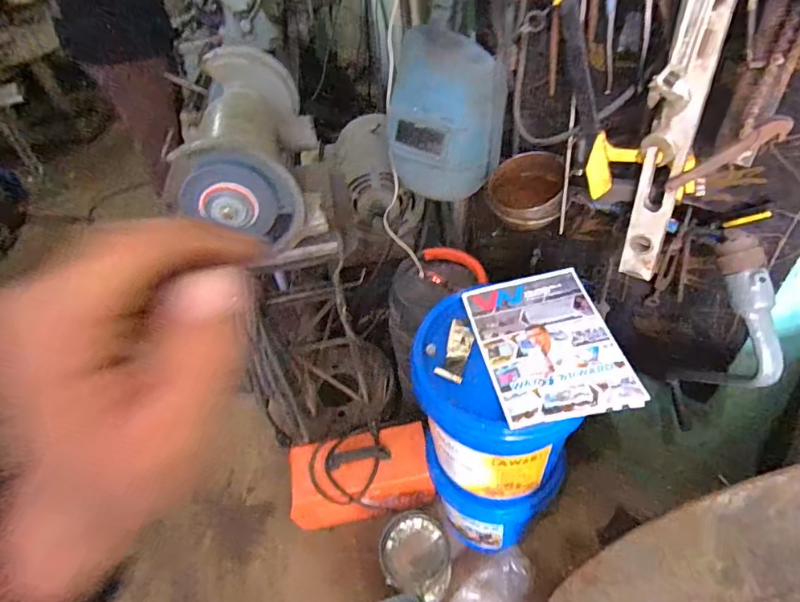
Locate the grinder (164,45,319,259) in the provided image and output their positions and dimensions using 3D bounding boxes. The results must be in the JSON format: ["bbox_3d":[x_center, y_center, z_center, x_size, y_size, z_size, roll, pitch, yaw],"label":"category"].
[{"bbox_3d":[-0.277,-0.281,0.873,0.200,0.230,0.419,-8,44,0],"label":"grinder"}]

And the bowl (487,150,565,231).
[{"bbox_3d":[0.232,-0.209,0.883,0.137,0.100,0.113,7,46,15],"label":"bowl"}]

